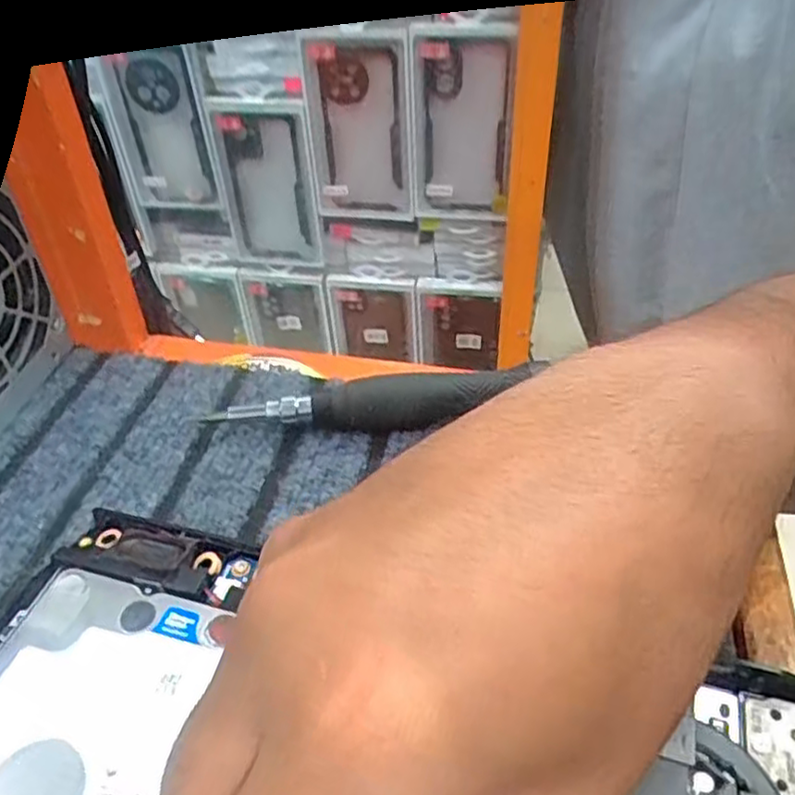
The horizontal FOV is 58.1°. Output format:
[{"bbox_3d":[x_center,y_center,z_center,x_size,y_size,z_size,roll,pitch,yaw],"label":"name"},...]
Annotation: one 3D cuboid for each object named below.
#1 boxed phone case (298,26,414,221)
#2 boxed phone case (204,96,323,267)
[{"bbox_3d":[-0.038,-0.268,0.717,0.110,0.186,0.018,8,43,13],"label":"boxed phone case"},{"bbox_3d":[-0.146,-0.230,0.782,0.114,0.190,0.014,4,42,9],"label":"boxed phone case"}]

